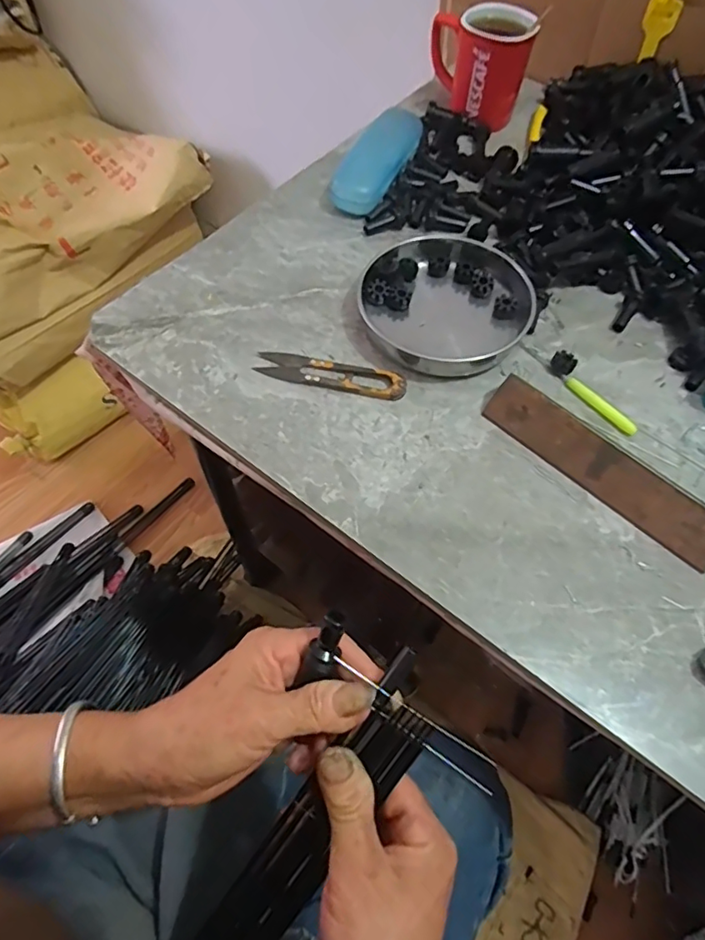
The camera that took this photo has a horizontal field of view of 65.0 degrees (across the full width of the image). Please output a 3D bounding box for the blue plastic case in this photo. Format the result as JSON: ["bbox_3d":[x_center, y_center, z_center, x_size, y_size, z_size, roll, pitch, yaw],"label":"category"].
[{"bbox_3d":[0.025,-0.306,0.552,0.054,0.032,0.154,22,61,10],"label":"blue plastic case"}]

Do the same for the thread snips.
[{"bbox_3d":[-0.017,-0.075,0.427,0.116,0.010,0.026,14,60,6],"label":"thread snips"}]

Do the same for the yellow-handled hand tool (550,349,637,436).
[{"bbox_3d":[0.187,-0.061,0.427,0.018,0.013,0.084,-31,66,-19],"label":"yellow-handled hand tool"}]

